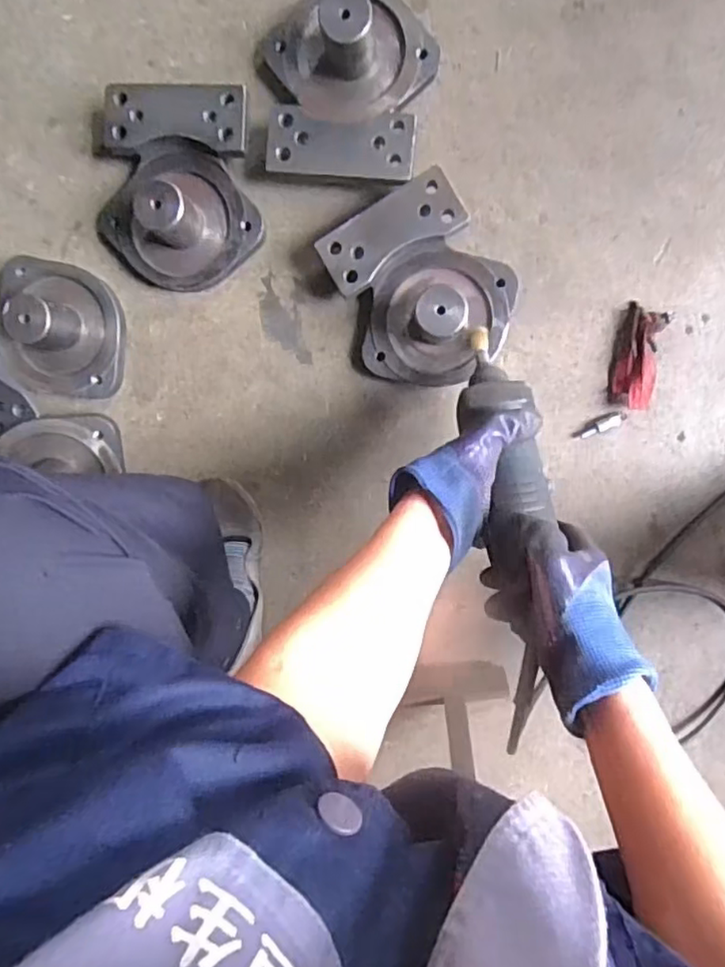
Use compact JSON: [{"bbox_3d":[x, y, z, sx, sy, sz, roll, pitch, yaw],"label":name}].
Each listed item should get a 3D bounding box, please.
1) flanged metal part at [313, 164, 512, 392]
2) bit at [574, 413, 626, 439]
[{"bbox_3d":[0.061,-0.194,0.629,0.170,0.079,0.191,-29,92,7],"label":"flanged metal part"},{"bbox_3d":[0.249,-0.060,0.655,0.055,0.007,0.014,-24,93,6],"label":"bit"}]

